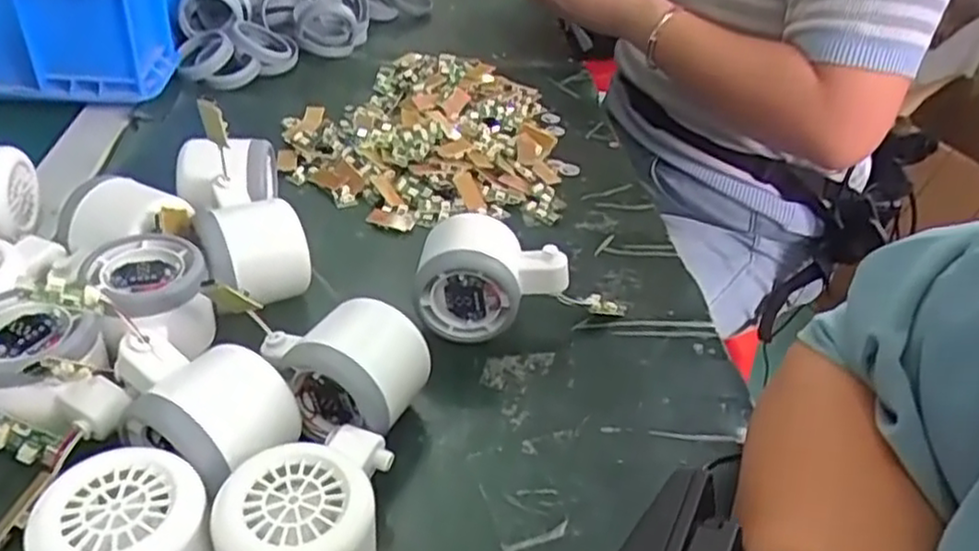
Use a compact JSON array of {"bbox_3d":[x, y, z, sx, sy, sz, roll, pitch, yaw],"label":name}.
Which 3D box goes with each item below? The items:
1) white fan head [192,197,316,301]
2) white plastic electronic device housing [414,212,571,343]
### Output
[{"bbox_3d":[-0.134,-0.009,0.422,0.057,0.056,0.057,-9,40,-22],"label":"white fan head"},{"bbox_3d":[0.001,0.003,0.426,0.082,0.062,0.050,10,36,3],"label":"white plastic electronic device housing"}]

